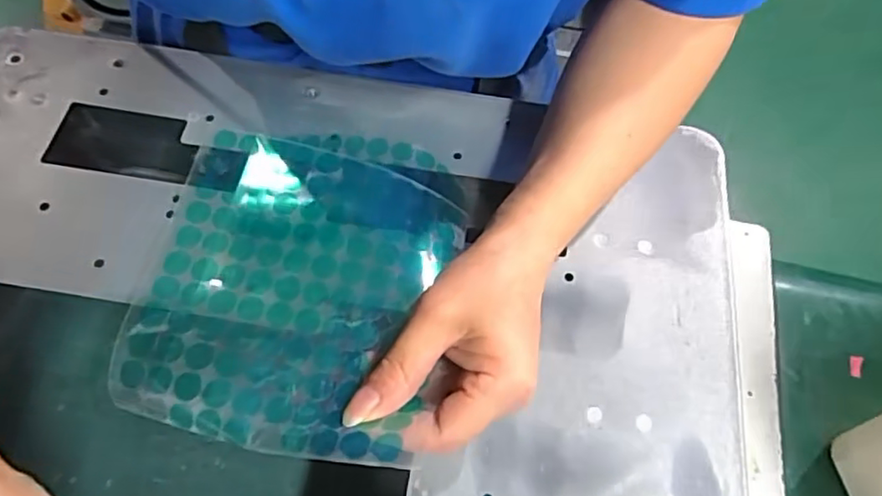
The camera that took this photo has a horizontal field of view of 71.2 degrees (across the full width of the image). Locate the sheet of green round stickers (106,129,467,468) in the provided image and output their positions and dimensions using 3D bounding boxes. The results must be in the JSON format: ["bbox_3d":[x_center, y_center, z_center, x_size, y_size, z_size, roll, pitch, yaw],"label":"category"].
[{"bbox_3d":[-0.063,0.007,0.280,0.128,0.026,0.157,13,63,3],"label":"sheet of green round stickers"}]

